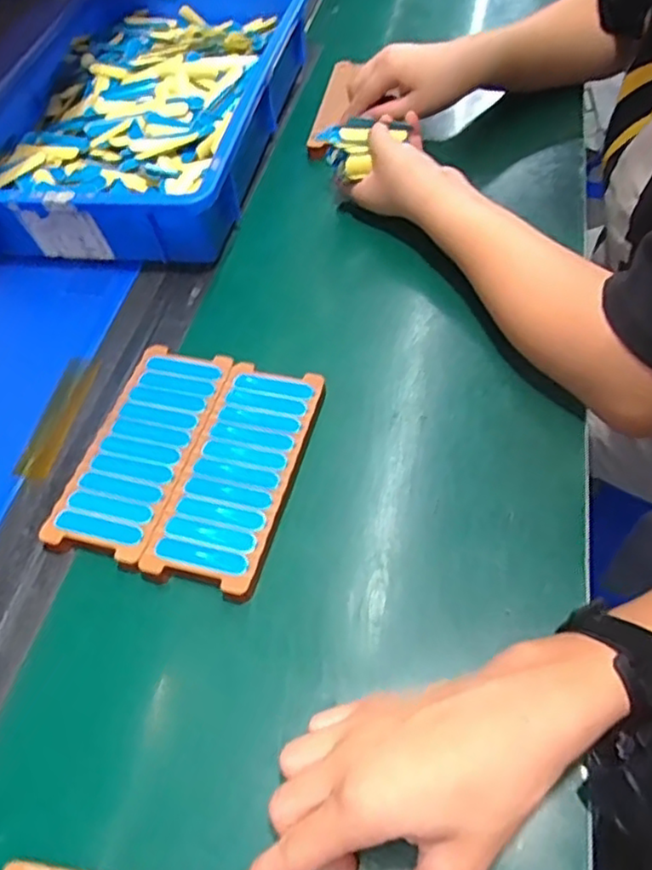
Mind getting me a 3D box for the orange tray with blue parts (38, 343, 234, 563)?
[{"bbox_3d":[-0.130,0.009,0.477,0.074,0.016,0.169,11,57,13],"label":"orange tray with blue parts"}]

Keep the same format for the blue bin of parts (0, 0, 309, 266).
[{"bbox_3d":[-0.191,-0.339,0.683,0.295,0.074,0.413,8,56,11],"label":"blue bin of parts"}]

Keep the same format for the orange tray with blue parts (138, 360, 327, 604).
[{"bbox_3d":[-0.059,0.026,0.458,0.075,0.017,0.171,11,57,13],"label":"orange tray with blue parts"}]

